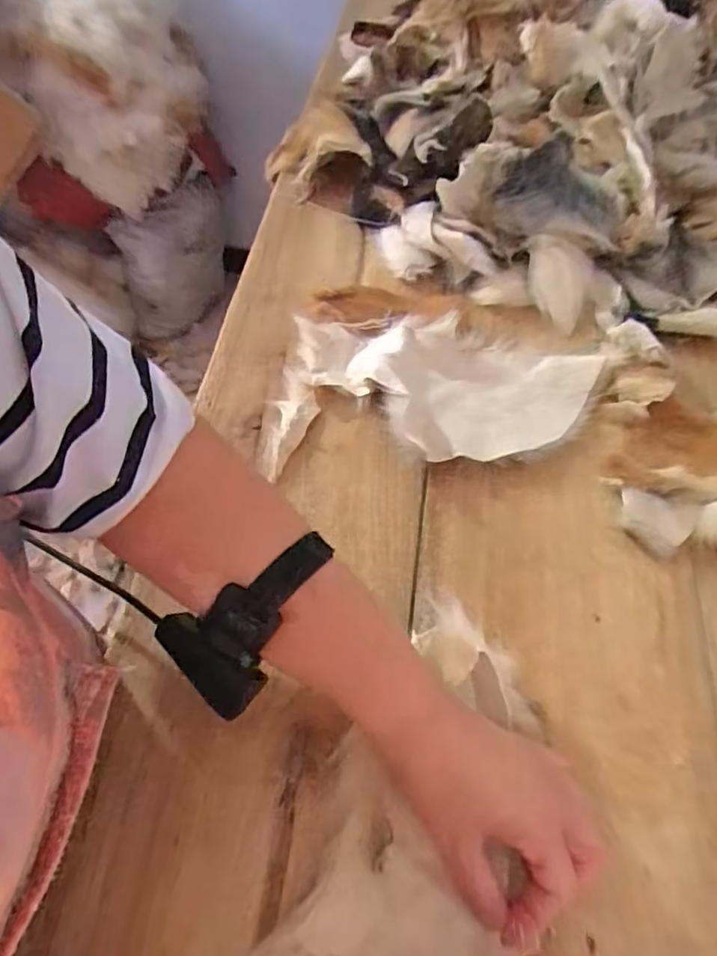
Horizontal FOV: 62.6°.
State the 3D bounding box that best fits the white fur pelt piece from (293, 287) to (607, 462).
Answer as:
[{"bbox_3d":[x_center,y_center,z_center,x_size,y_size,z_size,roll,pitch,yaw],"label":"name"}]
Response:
[{"bbox_3d":[0.078,-0.101,0.522,0.269,0.031,0.187,7,59,3],"label":"white fur pelt piece"}]

